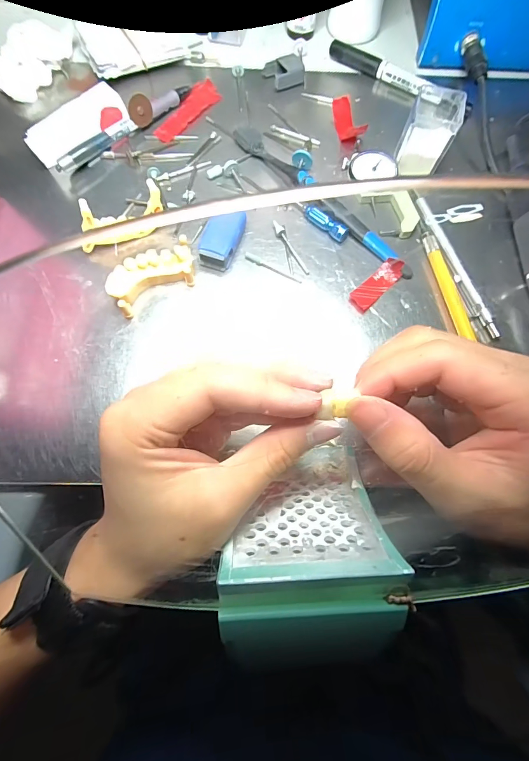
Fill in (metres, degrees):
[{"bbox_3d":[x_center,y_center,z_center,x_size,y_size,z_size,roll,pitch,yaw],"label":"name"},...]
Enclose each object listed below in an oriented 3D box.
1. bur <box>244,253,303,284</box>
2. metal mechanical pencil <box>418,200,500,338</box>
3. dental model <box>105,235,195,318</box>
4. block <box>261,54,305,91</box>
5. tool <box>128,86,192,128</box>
[{"bbox_3d":[0.006,-0.082,0.256,0.046,0.004,0.006,31,74,10],"label":"bur"},{"bbox_3d":[0.137,-0.084,0.256,0.010,0.005,0.118,-17,72,-6],"label":"metal mechanical pencil"},{"bbox_3d":[-0.076,-0.071,0.243,0.060,0.020,0.030,-31,74,-10],"label":"dental model"},{"bbox_3d":[0.018,-0.273,0.314,0.032,0.016,0.026,-19,72,-7],"label":"block"},{"bbox_3d":[-0.087,-0.235,0.294,0.010,0.023,0.064,37,75,11],"label":"tool"}]

